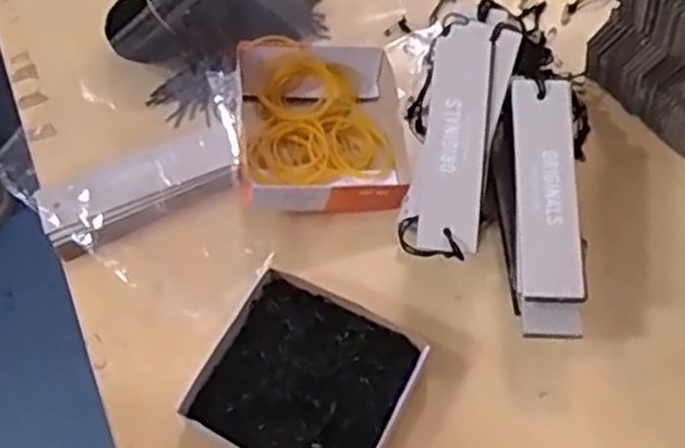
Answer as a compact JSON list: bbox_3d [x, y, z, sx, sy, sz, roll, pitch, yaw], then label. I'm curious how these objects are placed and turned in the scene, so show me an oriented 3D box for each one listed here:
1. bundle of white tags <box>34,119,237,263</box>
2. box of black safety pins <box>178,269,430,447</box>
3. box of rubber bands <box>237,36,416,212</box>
[{"bbox_3d":[-0.125,-0.024,0.481,0.121,0.020,0.043,-24,64,-12],"label":"bundle of white tags"},{"bbox_3d":[-0.019,0.088,0.432,0.103,0.024,0.098,25,65,13],"label":"box of black safety pins"},{"bbox_3d":[-0.011,-0.063,0.493,0.111,0.035,0.116,-3,62,-1],"label":"box of rubber bands"}]

